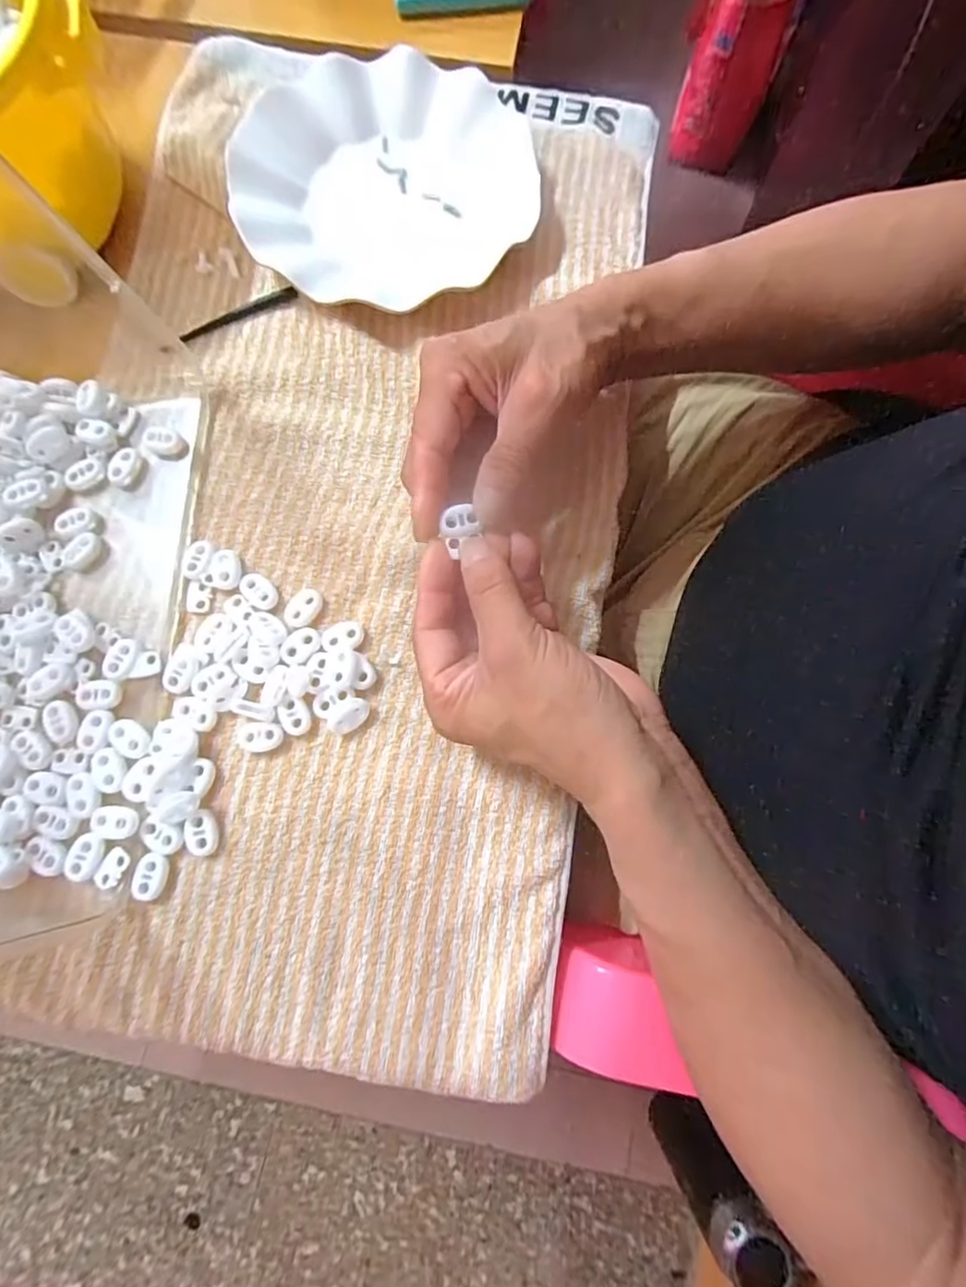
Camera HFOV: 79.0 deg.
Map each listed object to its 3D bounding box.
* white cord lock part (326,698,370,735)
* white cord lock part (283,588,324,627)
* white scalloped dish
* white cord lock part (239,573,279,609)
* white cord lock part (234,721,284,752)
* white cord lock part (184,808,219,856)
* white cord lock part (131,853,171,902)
[{"bbox_3d":[-0.070,0.038,0.305,0.023,0.009,0.014,-40,81,-8],"label":"white cord lock part"},{"bbox_3d":[-0.097,-0.019,0.318,0.017,0.005,0.023,41,80,8],"label":"white cord lock part"},{"bbox_3d":[-0.059,-0.288,0.365,0.181,0.023,0.186,0,77,0],"label":"white scalloped dish"},{"bbox_3d":[-0.122,-0.028,0.318,0.023,0.004,0.015,42,81,8],"label":"white cord lock part"},{"bbox_3d":[-0.116,0.048,0.304,0.025,0.007,0.015,3,77,0],"label":"white cord lock part"},{"bbox_3d":[-0.140,0.095,0.294,0.014,0.007,0.022,-22,78,-5],"label":"white cord lock part"},{"bbox_3d":[-0.163,0.115,0.290,0.016,0.007,0.022,10,78,2],"label":"white cord lock part"}]

